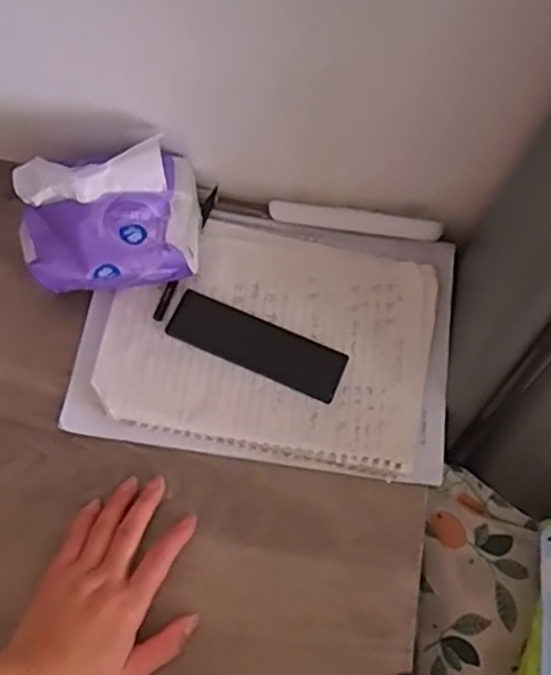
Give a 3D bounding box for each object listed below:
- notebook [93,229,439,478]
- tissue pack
[{"bbox_3d":[-0.003,-0.001,0.547,0.253,0.019,0.183,11,71,2],"label":"notebook"},{"bbox_3d":[-0.133,-0.096,0.533,0.137,0.085,0.102,-2,71,-2],"label":"tissue pack"}]

